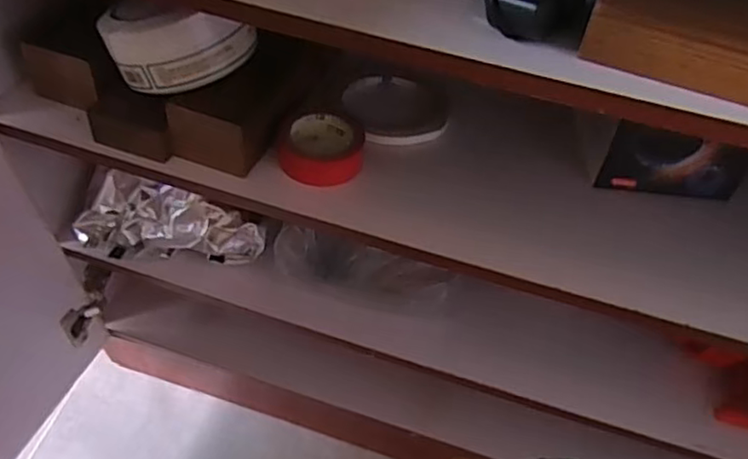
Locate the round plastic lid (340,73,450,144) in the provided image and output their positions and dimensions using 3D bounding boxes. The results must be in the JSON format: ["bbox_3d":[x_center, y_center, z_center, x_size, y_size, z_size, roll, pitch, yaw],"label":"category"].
[{"bbox_3d":[0.020,-0.104,0.546,0.083,0.013,0.084,2,53,-2],"label":"round plastic lid"}]

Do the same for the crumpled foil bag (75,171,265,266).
[{"bbox_3d":[-0.193,0.003,0.602,0.178,0.063,0.064,18,55,10],"label":"crumpled foil bag"}]

